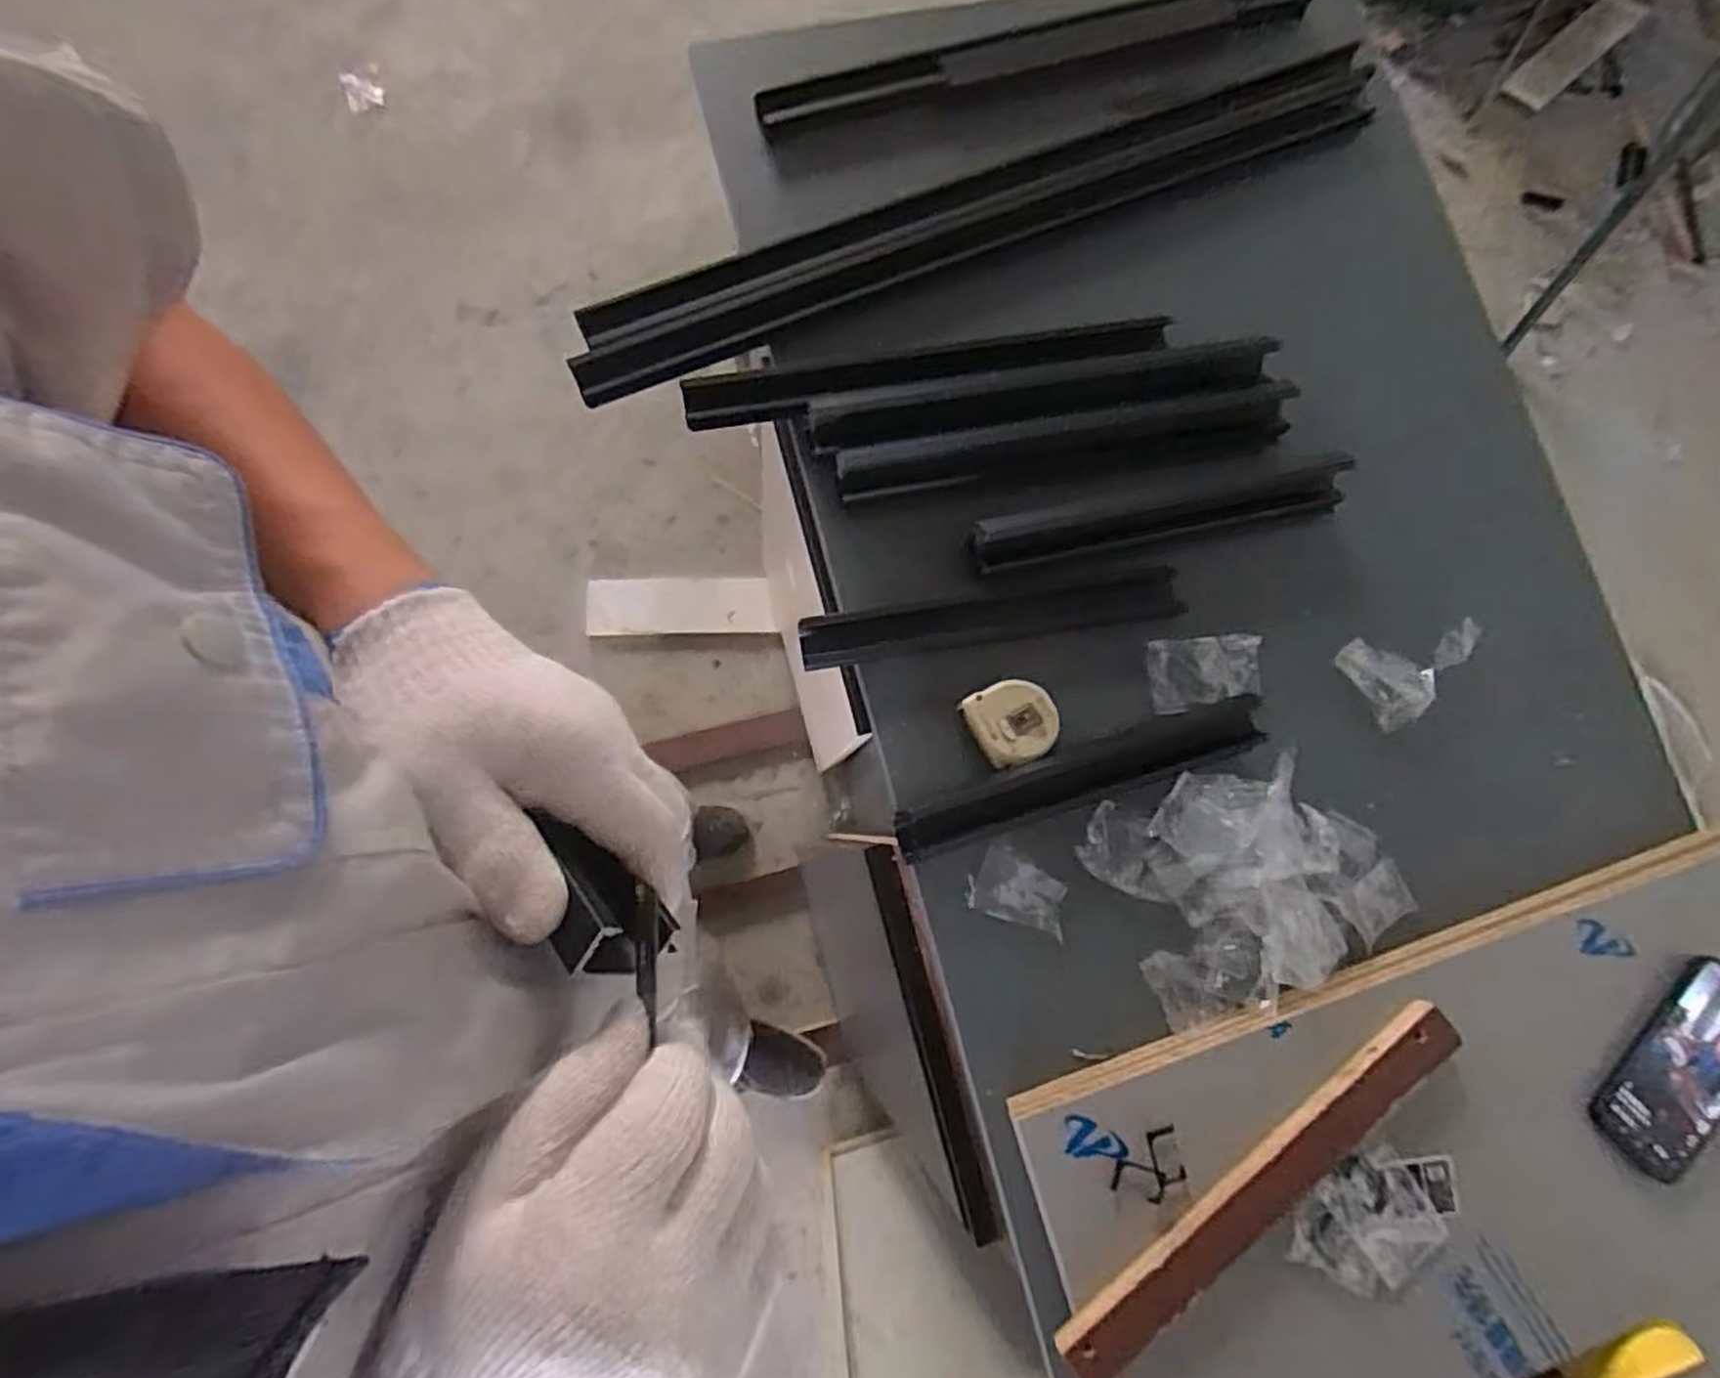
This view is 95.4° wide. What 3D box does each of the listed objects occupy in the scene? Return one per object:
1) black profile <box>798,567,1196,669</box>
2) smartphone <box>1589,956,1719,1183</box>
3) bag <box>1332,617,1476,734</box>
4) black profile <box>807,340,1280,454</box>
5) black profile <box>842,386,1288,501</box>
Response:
[{"bbox_3d":[0.112,-0.059,0.645,0.320,0.027,0.044,-8,82,-6],"label":"black profile"},{"bbox_3d":[0.628,0.288,0.596,0.075,0.017,0.163,42,81,2],"label":"smartphone"},{"bbox_3d":[0.473,-0.029,0.674,0.122,0.018,0.079,-38,86,-9],"label":"bag"},{"bbox_3d":[0.155,-0.249,0.669,0.393,0.024,0.051,-10,82,-6],"label":"black profile"},{"bbox_3d":[0.177,-0.208,0.663,0.391,0.027,0.043,-10,82,-6],"label":"black profile"}]

